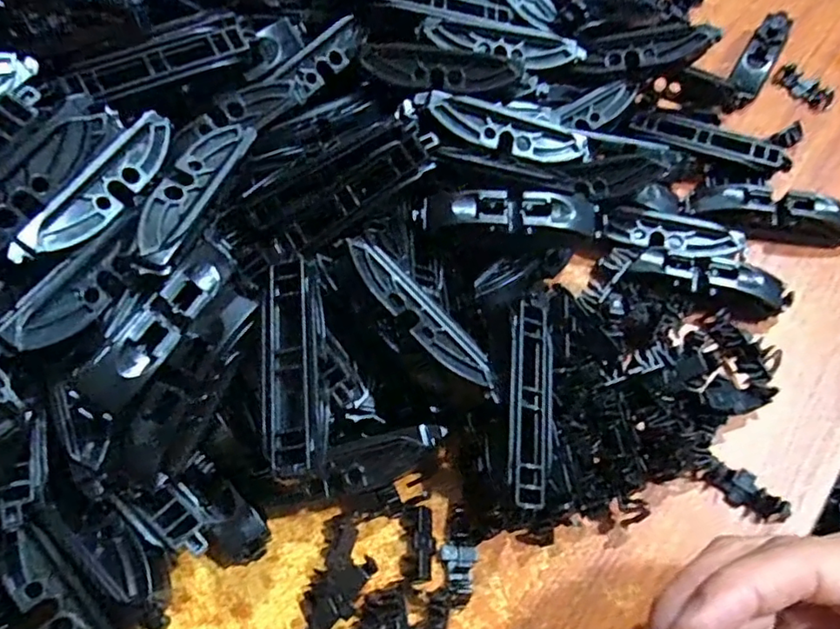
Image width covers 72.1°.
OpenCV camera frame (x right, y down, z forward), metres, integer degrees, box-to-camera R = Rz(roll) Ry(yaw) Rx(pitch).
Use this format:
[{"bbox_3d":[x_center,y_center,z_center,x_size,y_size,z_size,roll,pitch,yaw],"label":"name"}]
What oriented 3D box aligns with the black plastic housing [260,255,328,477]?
[{"bbox_3d":[-0.043,0.018,0.197,0.020,0.020,0.073,-7,60,0],"label":"black plastic housing"}]

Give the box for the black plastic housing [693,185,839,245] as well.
[{"bbox_3d":[0.173,-0.047,0.277,0.074,0.017,0.019,9,61,9],"label":"black plastic housing"}]

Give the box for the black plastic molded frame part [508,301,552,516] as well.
[{"bbox_3d":[0.041,0.030,0.209,0.016,0.017,0.073,3,60,6],"label":"black plastic molded frame part"}]

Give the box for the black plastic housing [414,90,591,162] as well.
[{"bbox_3d":[0.038,-0.083,0.258,0.079,0.009,0.016,14,61,-8],"label":"black plastic housing"}]

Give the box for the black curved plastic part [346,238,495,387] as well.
[{"bbox_3d":[0.000,-0.001,0.208,0.016,0.007,0.071,-42,83,-18],"label":"black curved plastic part"}]

